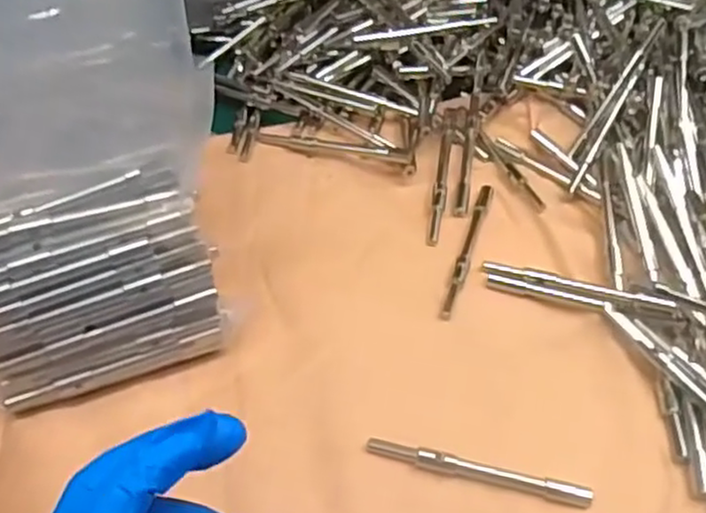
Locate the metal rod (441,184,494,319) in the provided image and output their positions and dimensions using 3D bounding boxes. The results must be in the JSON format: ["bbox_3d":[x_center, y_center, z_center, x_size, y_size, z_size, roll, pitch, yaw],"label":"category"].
[{"bbox_3d":[0.073,-0.007,0.446,0.008,0.011,0.113,17,52,10],"label":"metal rod"}]

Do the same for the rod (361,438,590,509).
[{"bbox_3d":[0.063,0.107,0.353,0.112,0.005,0.011,11,51,6],"label":"rod"}]

